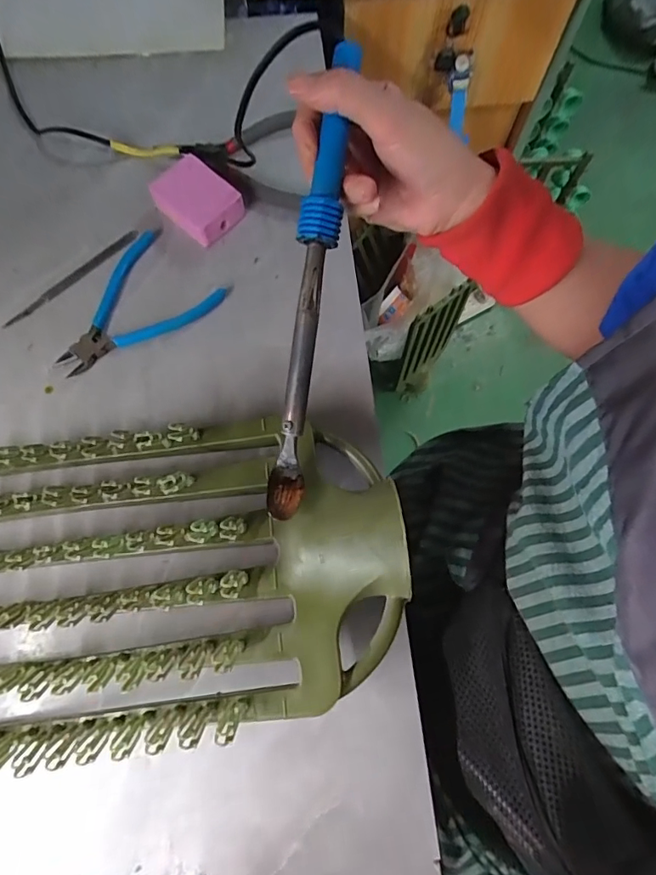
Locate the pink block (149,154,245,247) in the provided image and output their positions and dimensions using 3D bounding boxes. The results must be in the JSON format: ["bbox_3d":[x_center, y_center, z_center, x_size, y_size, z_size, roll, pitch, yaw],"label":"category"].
[{"bbox_3d":[-0.124,-0.227,0.461,0.058,0.030,0.084,-43,77,-13],"label":"pink block"}]

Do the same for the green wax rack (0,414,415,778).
[{"bbox_3d":[-0.105,0.092,0.338,0.312,0.069,0.205,-9,72,-3],"label":"green wax rack"}]

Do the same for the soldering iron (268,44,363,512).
[{"bbox_3d":[-0.011,-0.087,0.304,0.023,0.022,0.279,9,99,3],"label":"soldering iron"}]

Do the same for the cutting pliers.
[{"bbox_3d":[-0.179,-0.115,0.440,0.111,0.020,0.147,38,75,12],"label":"cutting pliers"}]

